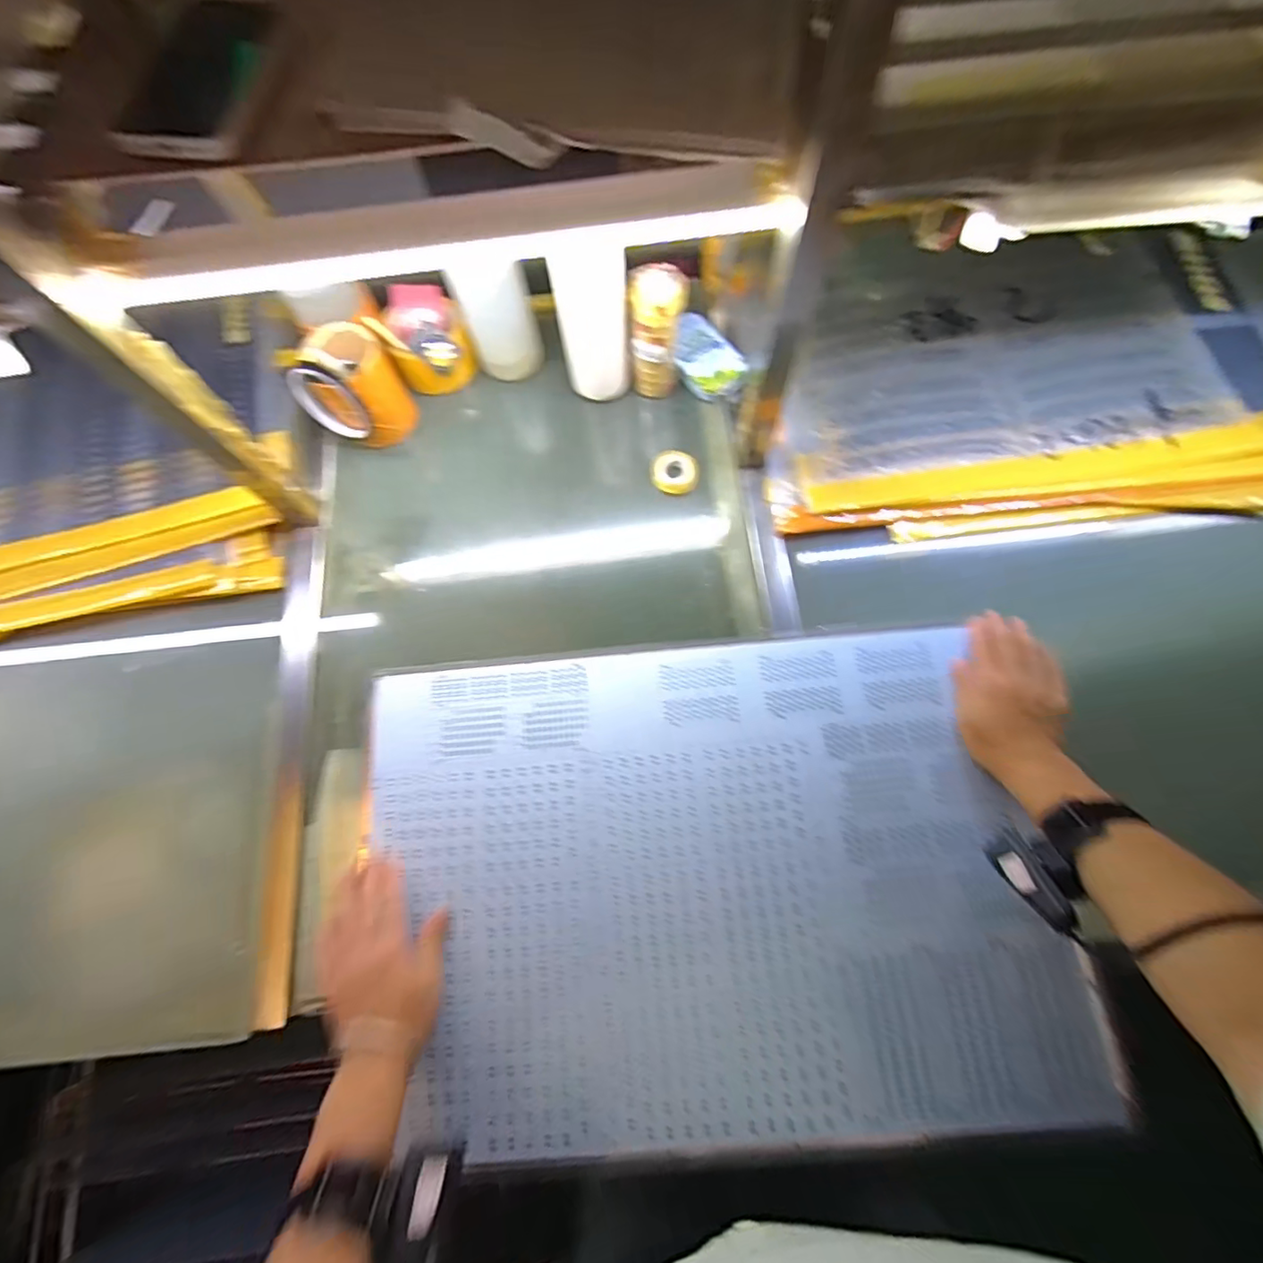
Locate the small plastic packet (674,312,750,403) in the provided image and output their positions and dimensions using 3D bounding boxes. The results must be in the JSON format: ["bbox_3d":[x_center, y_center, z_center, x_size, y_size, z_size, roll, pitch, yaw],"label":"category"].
[{"bbox_3d":[0.084,-0.324,0.664,0.067,0.026,0.106,-37,76,-9],"label":"small plastic packet"}]

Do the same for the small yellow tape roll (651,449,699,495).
[{"bbox_3d":[0.049,-0.180,0.630,0.052,0.017,0.046,10,74,4],"label":"small yellow tape roll"}]

